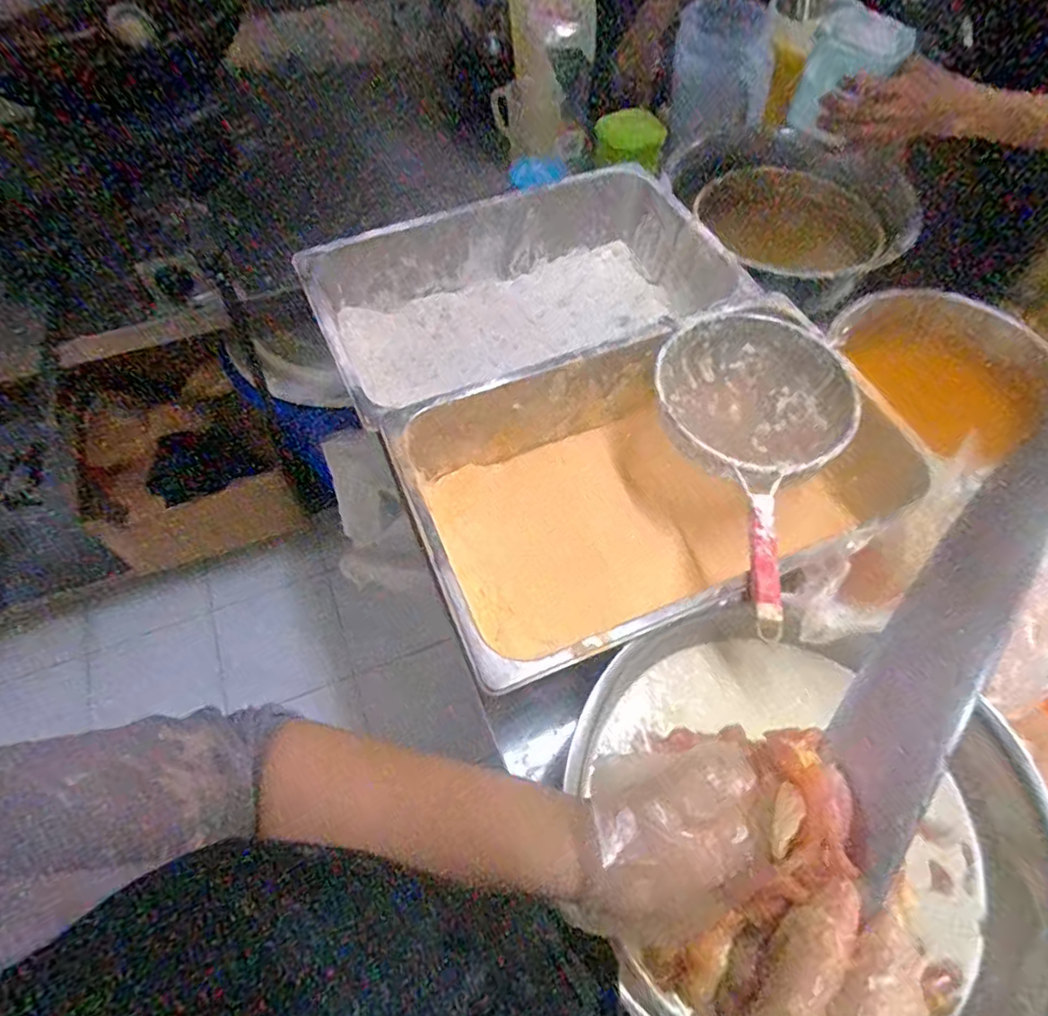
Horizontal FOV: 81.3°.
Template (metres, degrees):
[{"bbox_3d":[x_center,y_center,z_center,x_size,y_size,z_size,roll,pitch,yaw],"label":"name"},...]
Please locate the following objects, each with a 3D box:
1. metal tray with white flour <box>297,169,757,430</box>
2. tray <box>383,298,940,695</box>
[{"bbox_3d":[0.010,-0.264,0.864,0.534,0.184,0.333,-21,61,-13],"label":"metal tray with white flour"},{"bbox_3d":[0.157,-0.022,0.695,0.544,0.154,0.315,-20,61,-12],"label":"tray"}]

